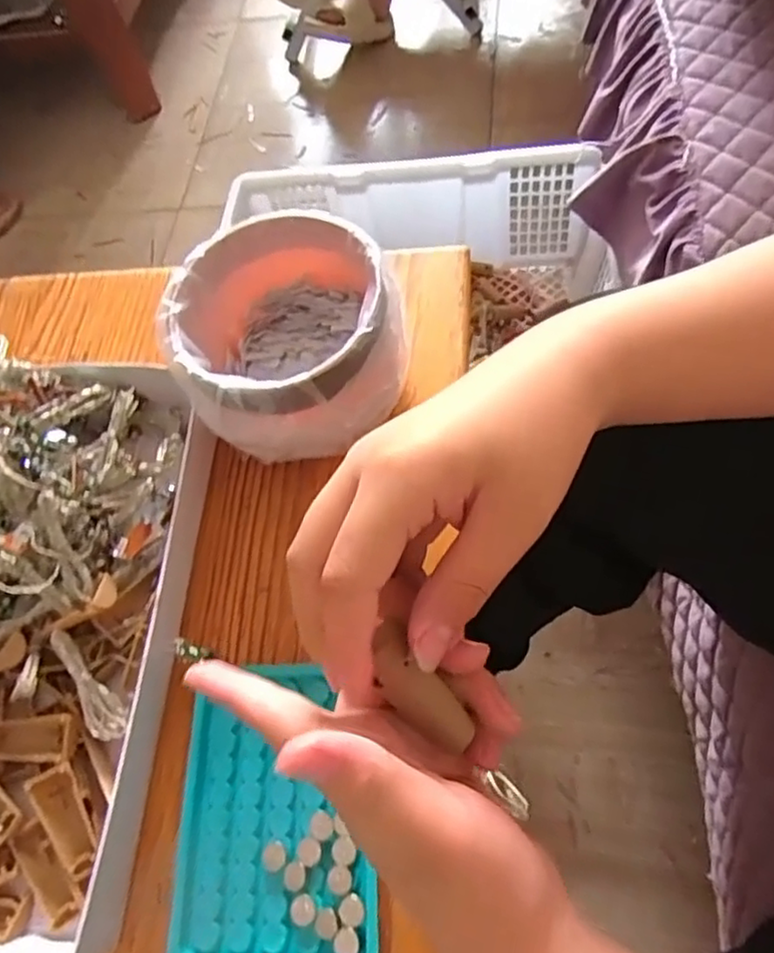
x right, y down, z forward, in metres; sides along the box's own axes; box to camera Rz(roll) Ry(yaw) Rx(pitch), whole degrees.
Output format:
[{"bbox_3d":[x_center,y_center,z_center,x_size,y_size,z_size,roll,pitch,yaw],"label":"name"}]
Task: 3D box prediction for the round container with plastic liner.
[{"bbox_3d":[-0.052,-0.074,0.369,0.123,0.069,0.127,-4,64,7],"label":"round container with plastic liner"}]

